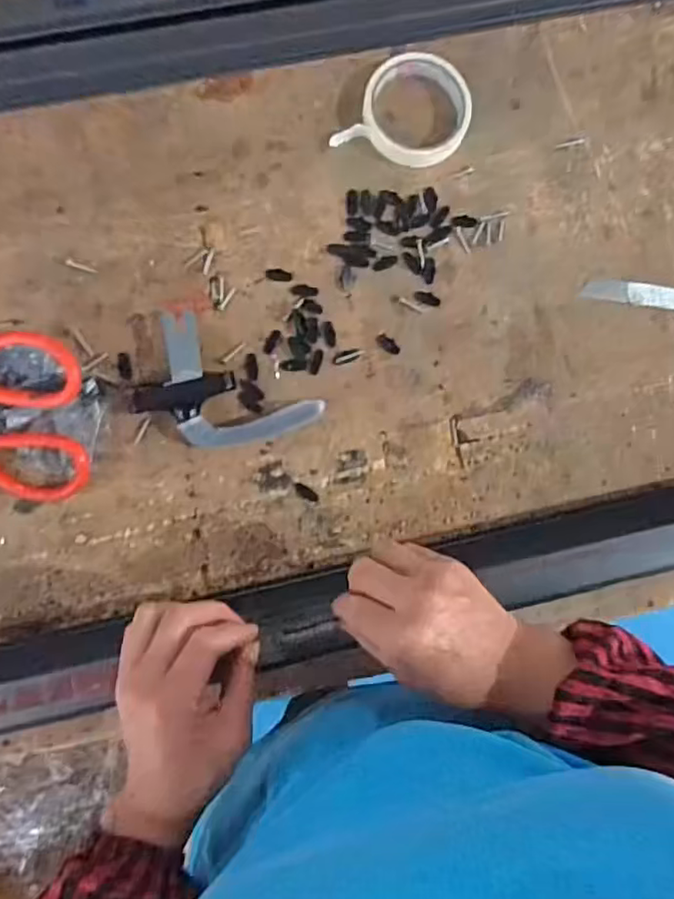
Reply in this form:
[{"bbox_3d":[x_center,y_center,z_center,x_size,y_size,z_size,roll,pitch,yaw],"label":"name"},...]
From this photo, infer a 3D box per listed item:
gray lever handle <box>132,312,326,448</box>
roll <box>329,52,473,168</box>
[{"bbox_3d":[-0.091,-0.040,0.505,0.141,0.028,0.086,29,87,-3],"label":"gray lever handle"},{"bbox_3d":[0.061,-0.295,0.529,0.110,0.031,0.084,13,88,-3],"label":"roll"}]

